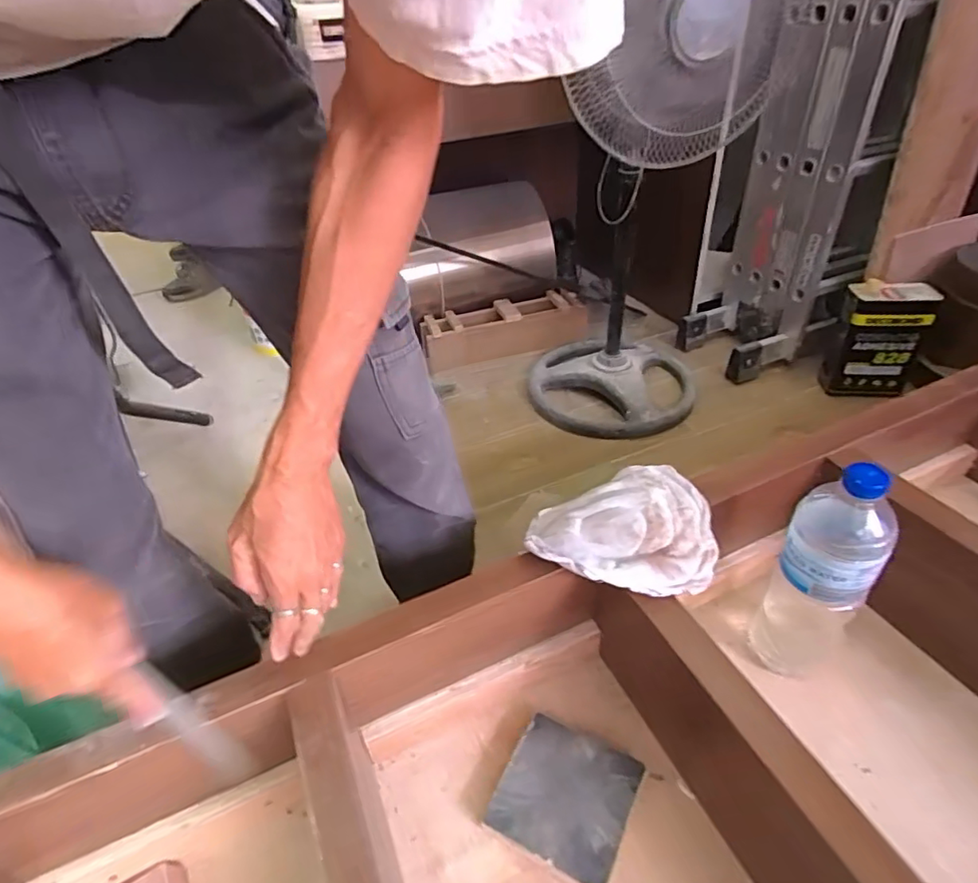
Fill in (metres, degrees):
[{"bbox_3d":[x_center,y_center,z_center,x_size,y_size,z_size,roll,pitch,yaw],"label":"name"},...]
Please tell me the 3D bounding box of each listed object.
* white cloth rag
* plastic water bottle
[{"bbox_3d":[0.131,0.083,0.568,0.180,0.044,0.171,2,38,9],"label":"white cloth rag"},{"bbox_3d":[0.311,0.134,0.540,0.080,0.253,0.058,15,42,24],"label":"plastic water bottle"}]

